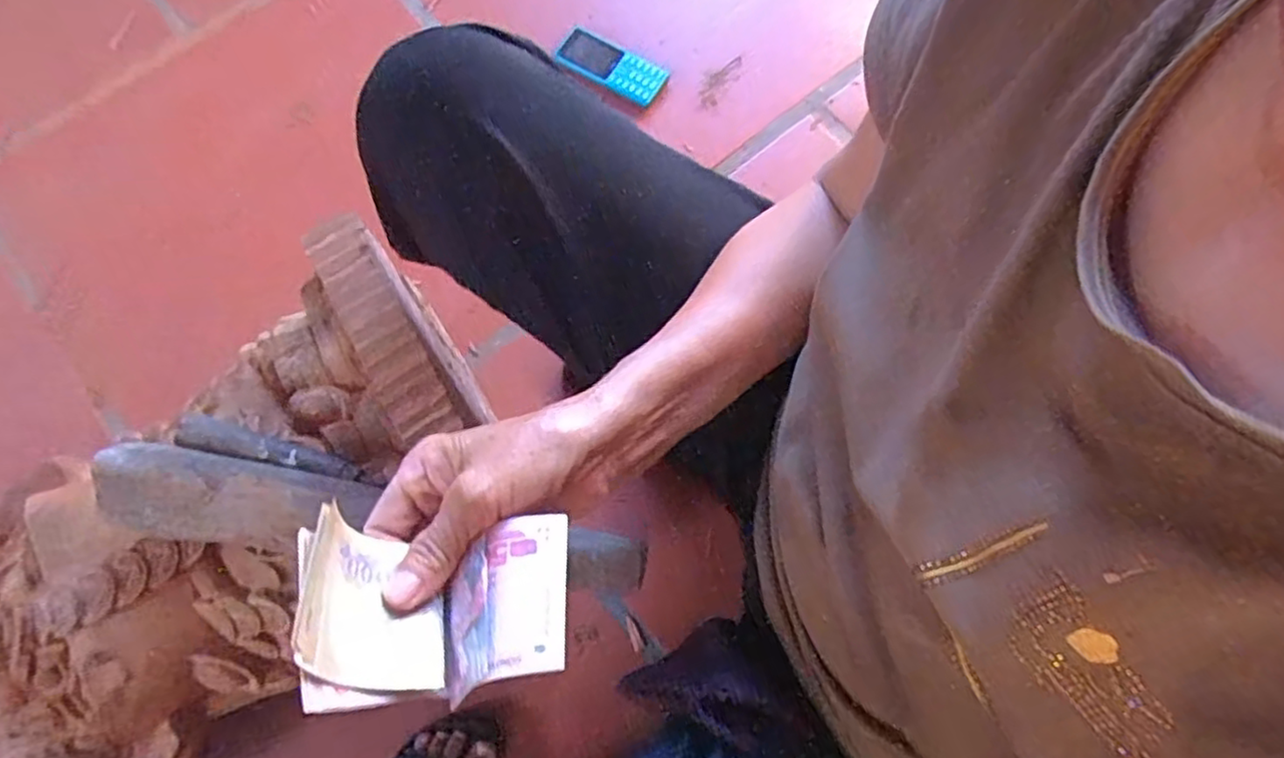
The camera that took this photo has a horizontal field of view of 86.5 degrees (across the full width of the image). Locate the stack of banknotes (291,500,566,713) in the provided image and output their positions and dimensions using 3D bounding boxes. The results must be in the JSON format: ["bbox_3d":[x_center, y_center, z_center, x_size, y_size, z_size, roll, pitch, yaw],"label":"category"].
[{"bbox_3d":[-0.082,0.091,0.274,0.102,0.053,0.072,4,74,0],"label":"stack of banknotes"}]

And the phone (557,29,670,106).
[{"bbox_3d":[-0.034,-0.350,0.764,0.119,0.015,0.058,22,74,-8],"label":"phone"}]

